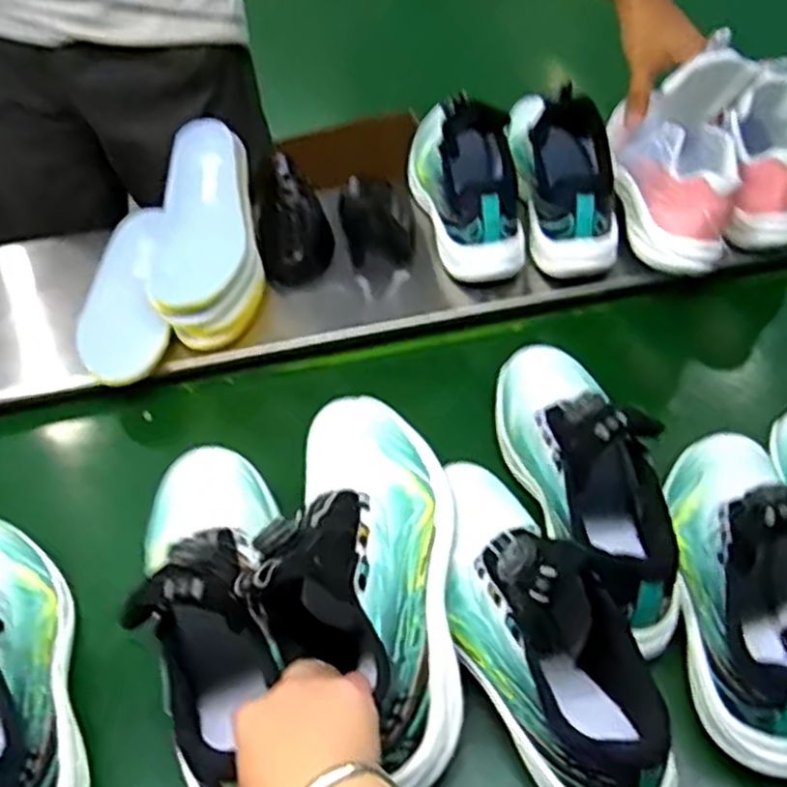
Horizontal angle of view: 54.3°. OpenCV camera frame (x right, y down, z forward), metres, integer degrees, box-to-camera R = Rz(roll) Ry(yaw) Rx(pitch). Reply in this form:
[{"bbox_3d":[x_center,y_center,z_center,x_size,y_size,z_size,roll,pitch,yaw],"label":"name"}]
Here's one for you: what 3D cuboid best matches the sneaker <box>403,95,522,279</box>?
[{"bbox_3d":[0.071,-0.230,0.796,0.102,0.143,0.232,-4,47,1],"label":"sneaker"}]

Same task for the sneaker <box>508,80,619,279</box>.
[{"bbox_3d":[0.165,-0.230,0.765,0.087,0.123,0.208,-5,47,0],"label":"sneaker"}]

